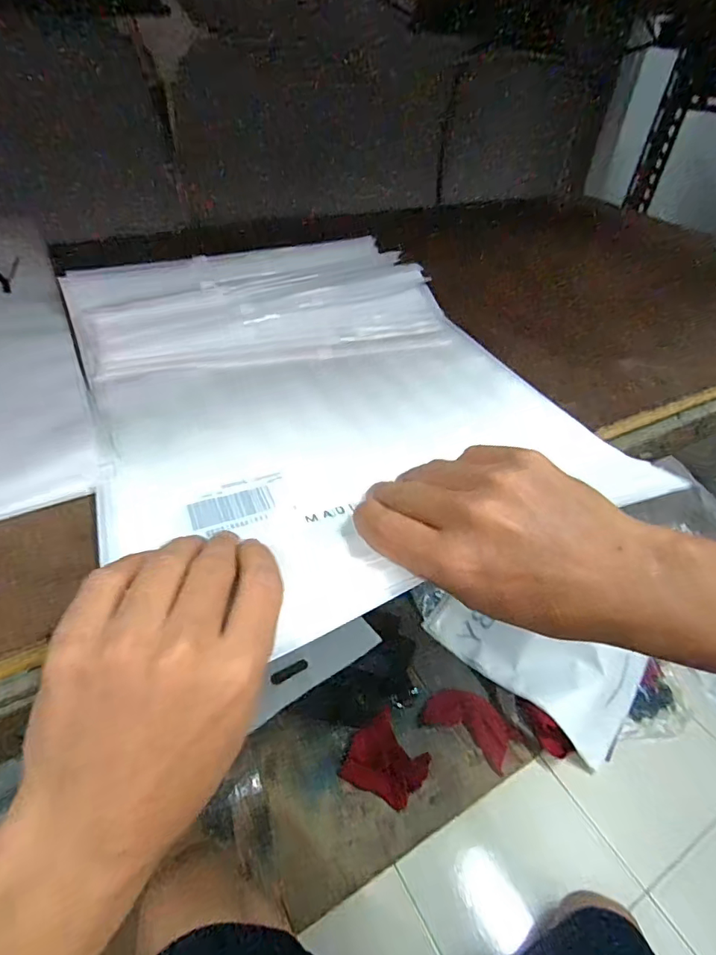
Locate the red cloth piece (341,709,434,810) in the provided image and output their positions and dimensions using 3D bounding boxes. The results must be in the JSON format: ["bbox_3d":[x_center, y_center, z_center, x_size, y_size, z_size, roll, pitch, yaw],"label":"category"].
[{"bbox_3d":[0.052,0.464,0.841,0.126,0.017,0.120,20,43,17],"label":"red cloth piece"}]

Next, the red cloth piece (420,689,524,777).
[{"bbox_3d":[0.195,0.424,0.875,0.158,0.004,0.080,29,70,16],"label":"red cloth piece"}]

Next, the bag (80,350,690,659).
[{"bbox_3d":[-0.007,-0.030,0.340,0.305,0.023,0.263,-18,48,-22],"label":"bag"}]

